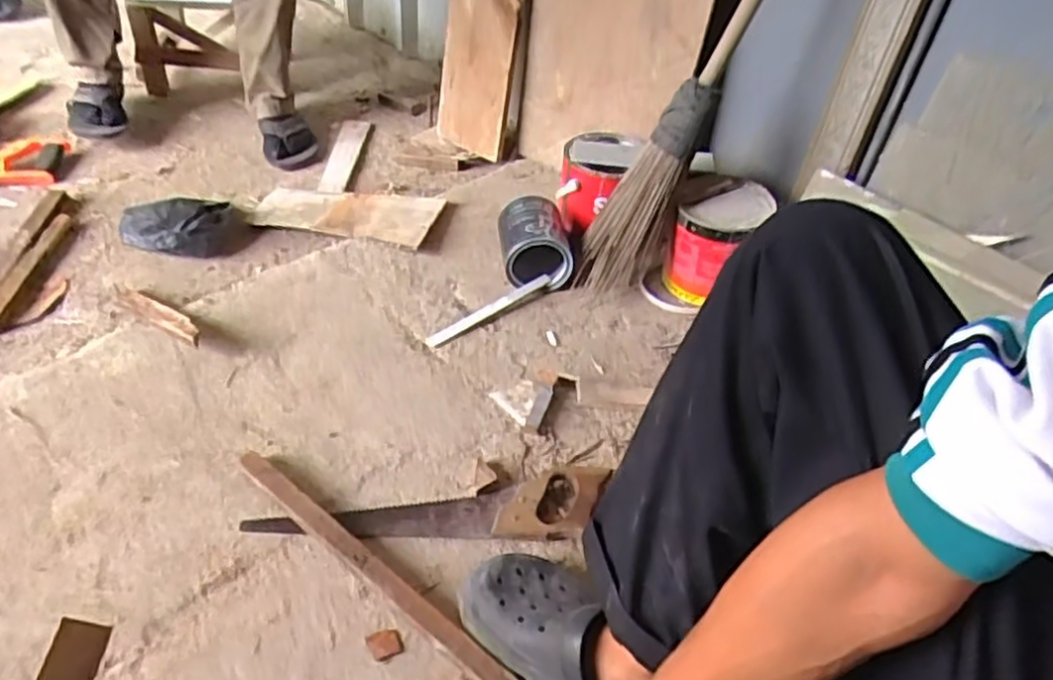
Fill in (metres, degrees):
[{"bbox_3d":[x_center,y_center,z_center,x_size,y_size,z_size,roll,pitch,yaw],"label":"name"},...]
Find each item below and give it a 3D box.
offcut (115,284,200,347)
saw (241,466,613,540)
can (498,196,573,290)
[{"bbox_3d":[-0.552,-0.041,1.087,0.262,0.019,0.037,21,43,36],"label":"offcut"},{"bbox_3d":[-0.112,0.200,0.873,0.421,0.025,0.093,-1,43,-5],"label":"saw"},{"bbox_3d":[0.013,-0.157,1.210,0.118,0.110,0.123,-1,44,-8],"label":"can"}]

